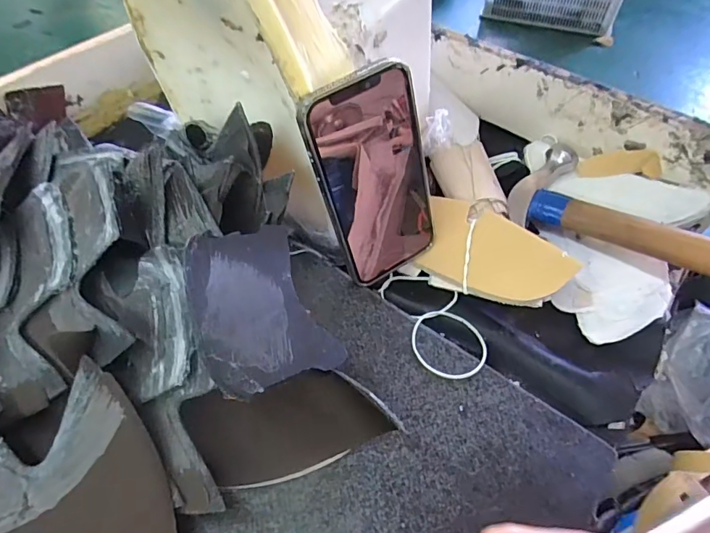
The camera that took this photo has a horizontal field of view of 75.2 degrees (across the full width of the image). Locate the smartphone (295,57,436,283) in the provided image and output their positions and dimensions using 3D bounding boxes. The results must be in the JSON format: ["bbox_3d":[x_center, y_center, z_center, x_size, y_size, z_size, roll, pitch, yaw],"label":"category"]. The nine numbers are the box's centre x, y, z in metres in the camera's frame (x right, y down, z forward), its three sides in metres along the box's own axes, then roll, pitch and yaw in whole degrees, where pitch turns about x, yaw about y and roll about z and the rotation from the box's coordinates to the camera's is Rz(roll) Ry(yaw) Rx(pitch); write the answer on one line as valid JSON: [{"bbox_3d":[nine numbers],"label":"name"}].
[{"bbox_3d":[0.015,-0.053,0.305,0.078,0.147,0.005,-33,44,-9],"label":"smartphone"}]

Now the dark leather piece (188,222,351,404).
[{"bbox_3d":[-0.050,0.020,0.239,0.065,0.013,0.083,-13,78,-38],"label":"dark leather piece"}]

